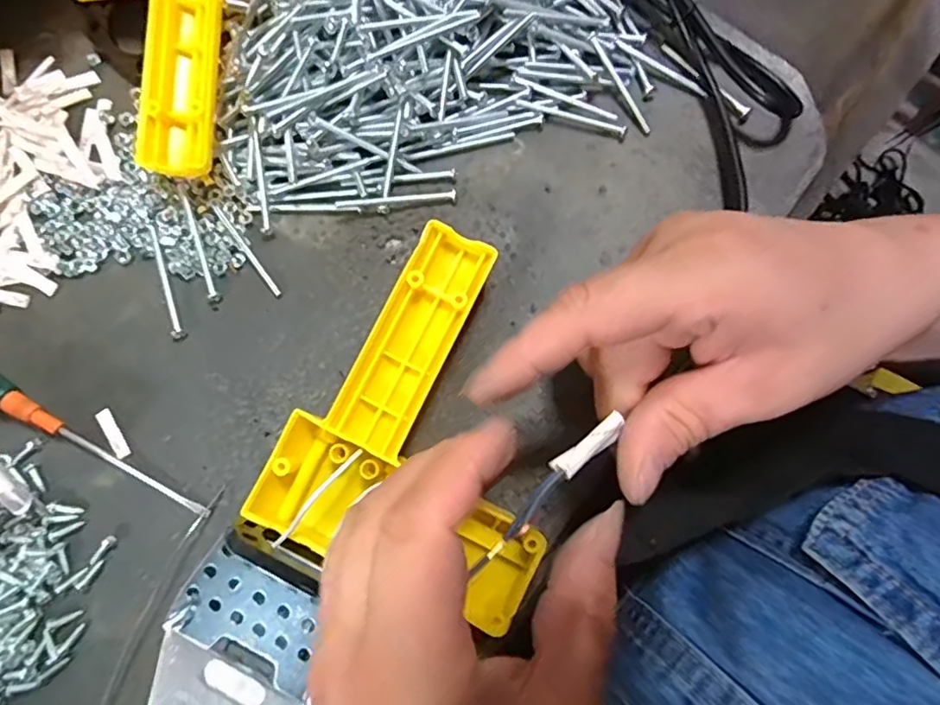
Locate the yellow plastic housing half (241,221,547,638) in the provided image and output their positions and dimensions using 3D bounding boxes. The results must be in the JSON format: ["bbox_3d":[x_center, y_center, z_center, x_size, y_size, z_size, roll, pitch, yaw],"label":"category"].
[{"bbox_3d":[-0.008,0.033,0.245,0.113,0.032,0.143,31,80,5],"label":"yellow plastic housing half"}]

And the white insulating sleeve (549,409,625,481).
[{"bbox_3d":[0.038,0.029,0.180,0.027,0.004,0.007,-34,81,-17],"label":"white insulating sleeve"}]

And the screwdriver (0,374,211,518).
[{"bbox_3d":[-0.177,0.032,0.251,0.141,0.019,0.015,27,80,4],"label":"screwdriver"}]

